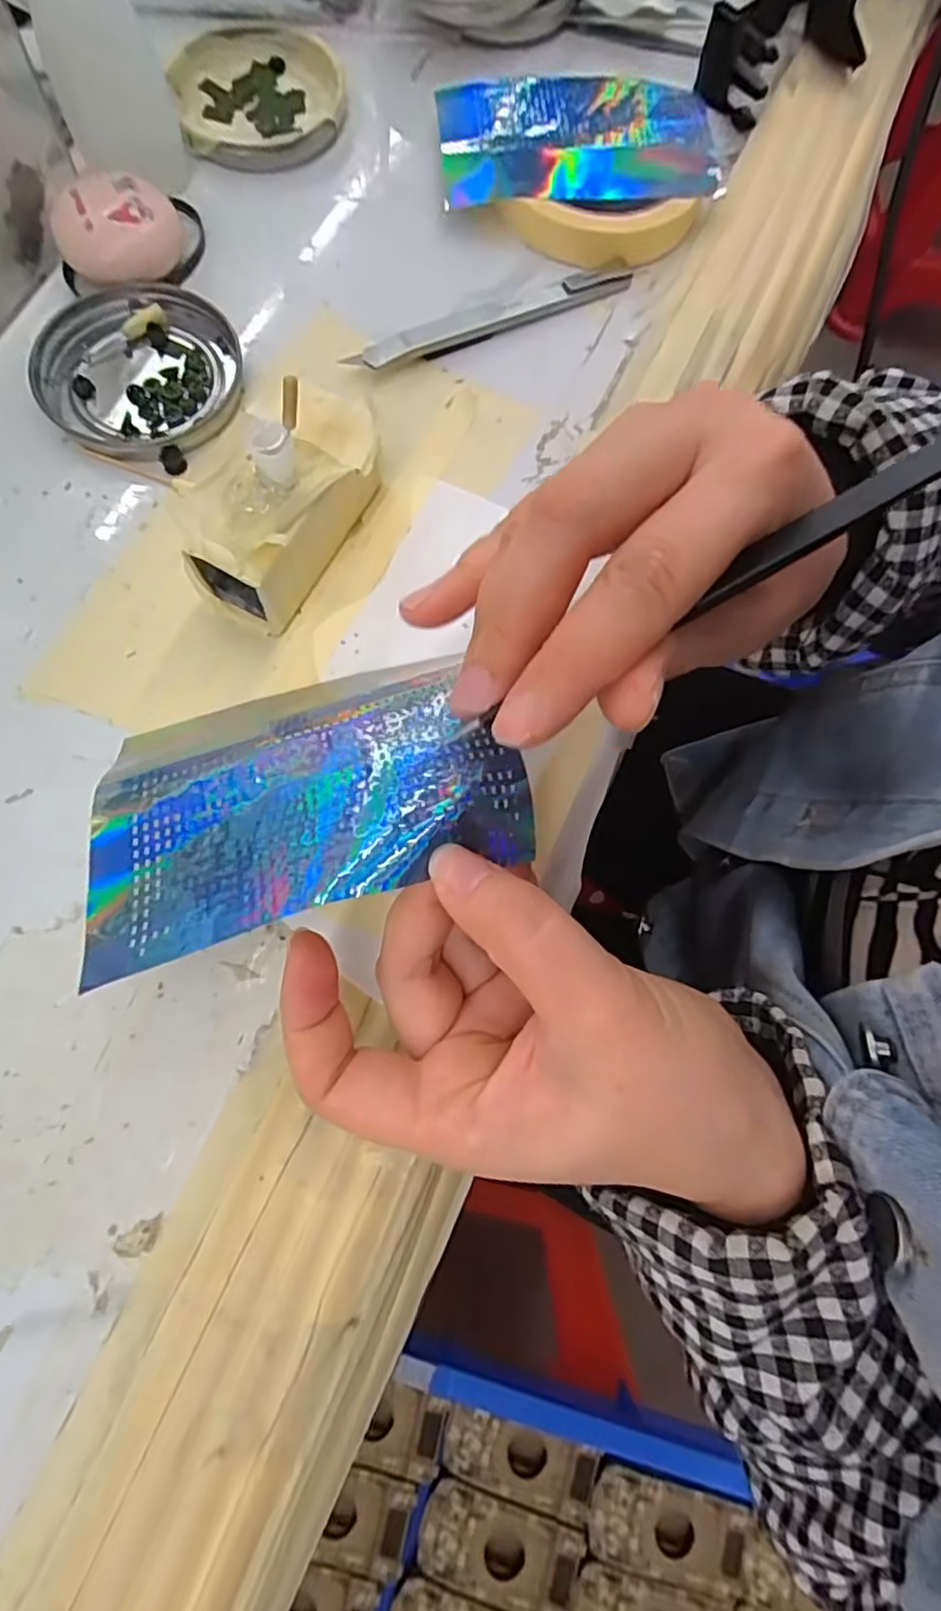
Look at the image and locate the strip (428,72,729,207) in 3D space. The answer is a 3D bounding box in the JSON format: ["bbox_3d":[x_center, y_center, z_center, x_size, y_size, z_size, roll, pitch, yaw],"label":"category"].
[{"bbox_3d":[0.050,-0.302,0.290,0.127,0.015,0.075,1,76,-2],"label":"strip"}]

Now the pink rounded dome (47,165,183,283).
[{"bbox_3d":[-0.144,-0.235,0.261,0.048,0.023,0.041,-24,78,-7],"label":"pink rounded dome"}]

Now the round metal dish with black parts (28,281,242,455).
[{"bbox_3d":[-0.136,-0.176,0.256,0.078,0.008,0.074,3,76,-1],"label":"round metal dish with black parts"}]

